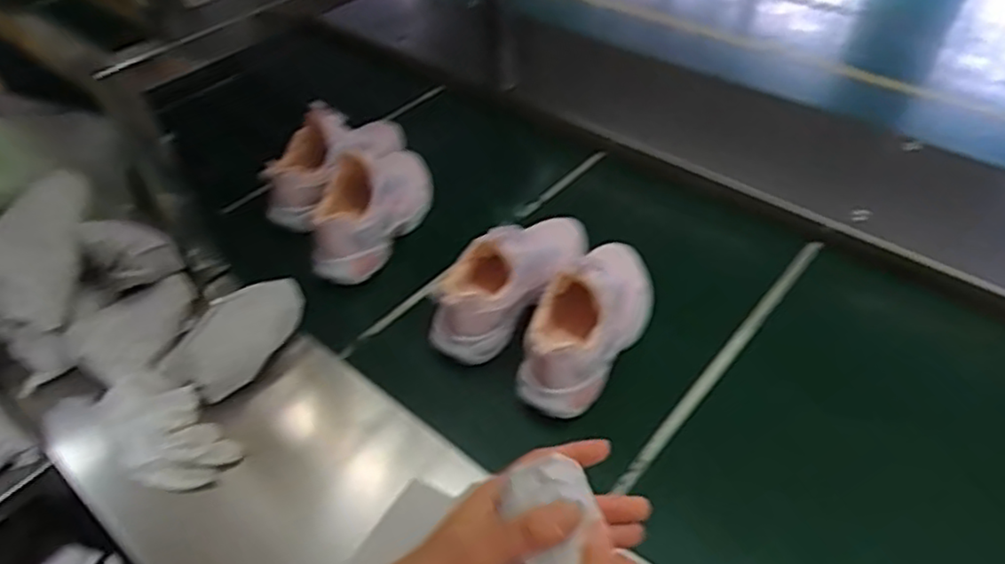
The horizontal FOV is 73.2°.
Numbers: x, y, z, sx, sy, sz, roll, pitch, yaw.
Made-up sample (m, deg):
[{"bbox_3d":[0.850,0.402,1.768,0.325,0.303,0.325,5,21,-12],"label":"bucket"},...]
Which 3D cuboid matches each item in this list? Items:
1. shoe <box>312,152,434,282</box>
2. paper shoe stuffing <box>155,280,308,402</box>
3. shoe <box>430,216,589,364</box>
[{"bbox_3d":[-0.163,-0.101,0.839,0.085,0.113,0.214,19,49,21],"label":"shoe"},{"bbox_3d":[-0.259,0.049,0.670,0.077,0.018,0.145,37,60,-2],"label":"paper shoe stuffing"},{"bbox_3d":[0.016,-0.010,0.735,0.097,0.099,0.219,29,54,28],"label":"shoe"}]

